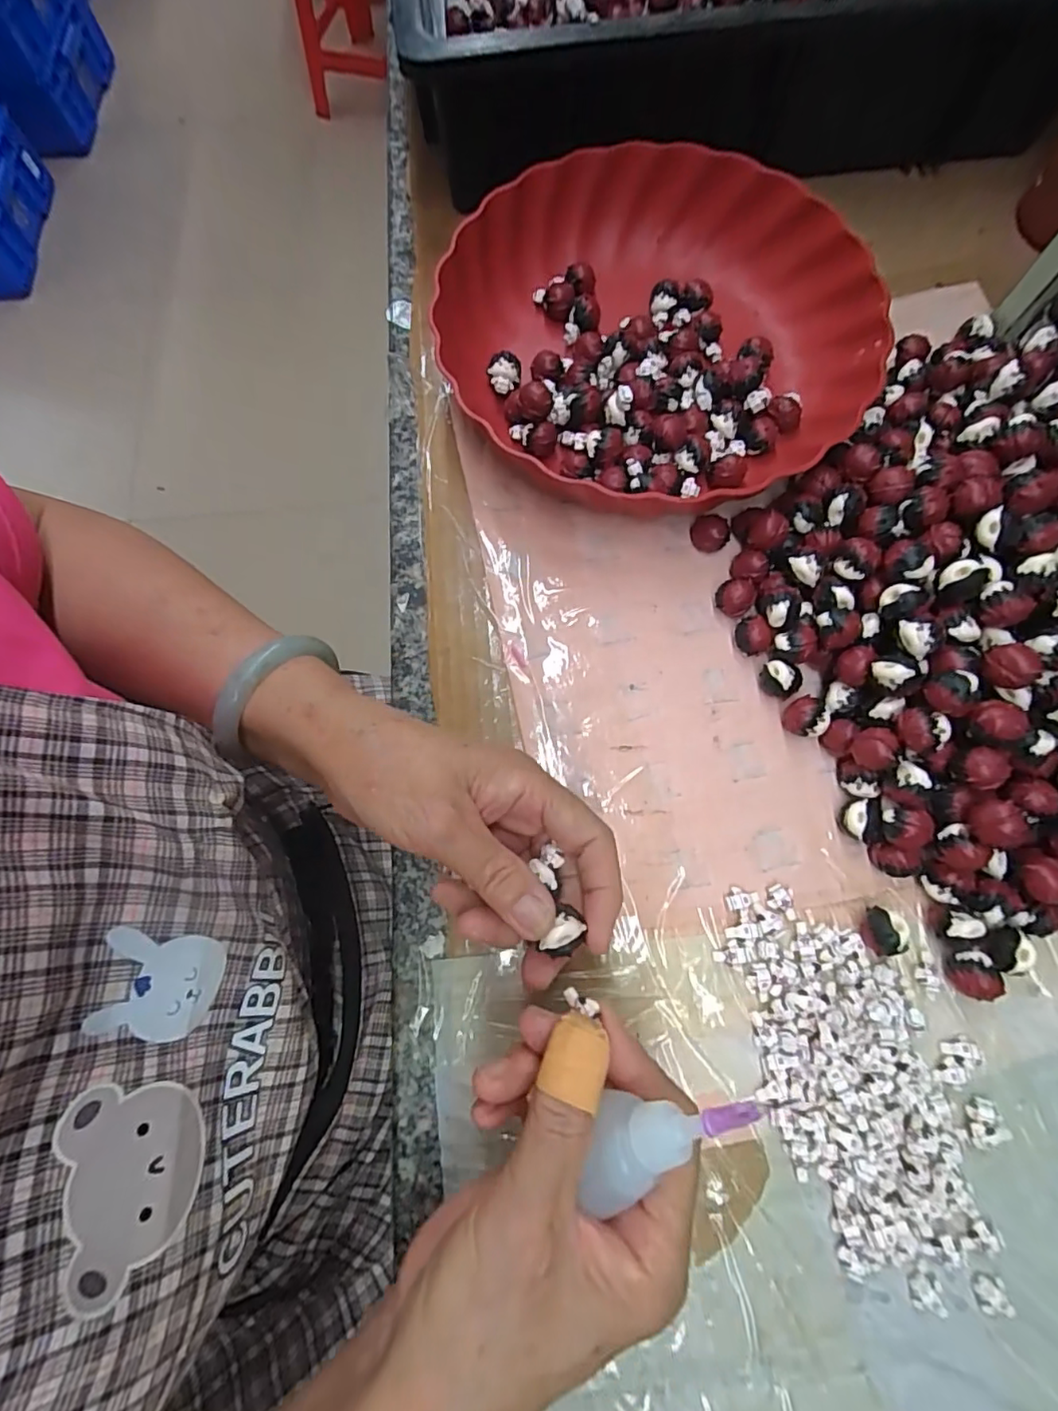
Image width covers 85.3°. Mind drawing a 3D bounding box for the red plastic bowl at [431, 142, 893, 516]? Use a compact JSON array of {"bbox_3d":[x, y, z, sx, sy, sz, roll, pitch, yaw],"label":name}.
[{"bbox_3d":[0.074,-0.221,0.340,0.235,0.051,0.236,0,74,-1],"label":"red plastic bowl"}]

